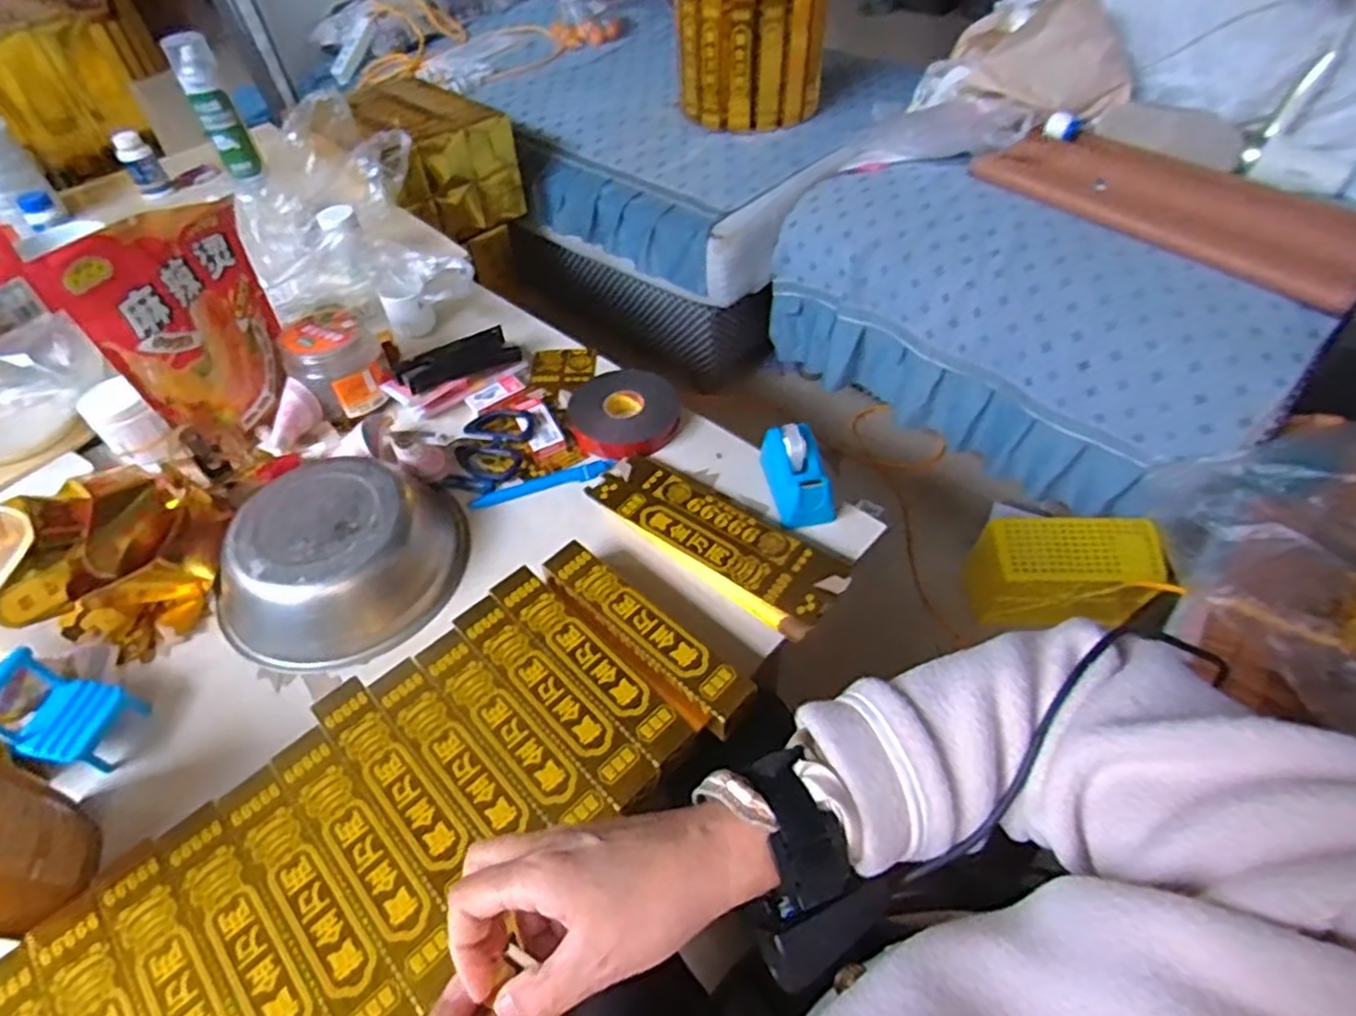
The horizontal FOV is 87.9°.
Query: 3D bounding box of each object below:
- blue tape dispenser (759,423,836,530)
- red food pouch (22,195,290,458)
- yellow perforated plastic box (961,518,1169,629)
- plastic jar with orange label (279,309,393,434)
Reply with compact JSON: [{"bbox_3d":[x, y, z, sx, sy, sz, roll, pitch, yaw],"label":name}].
[{"bbox_3d":[0.129,-0.038,0.754,0.055,0.061,0.112,-10,50,-5],"label":"blue tape dispenser"},{"bbox_3d":[-0.519,-0.197,0.770,0.054,0.243,0.182,12,52,13],"label":"red food pouch"},{"bbox_3d":[0.625,0.112,1.166,0.257,0.183,0.109,4,51,7],"label":"yellow perforated plastic box"},{"bbox_3d":[-0.413,-0.174,0.860,0.104,0.093,0.106,-28,54,-18],"label":"plastic jar with orange label"}]

